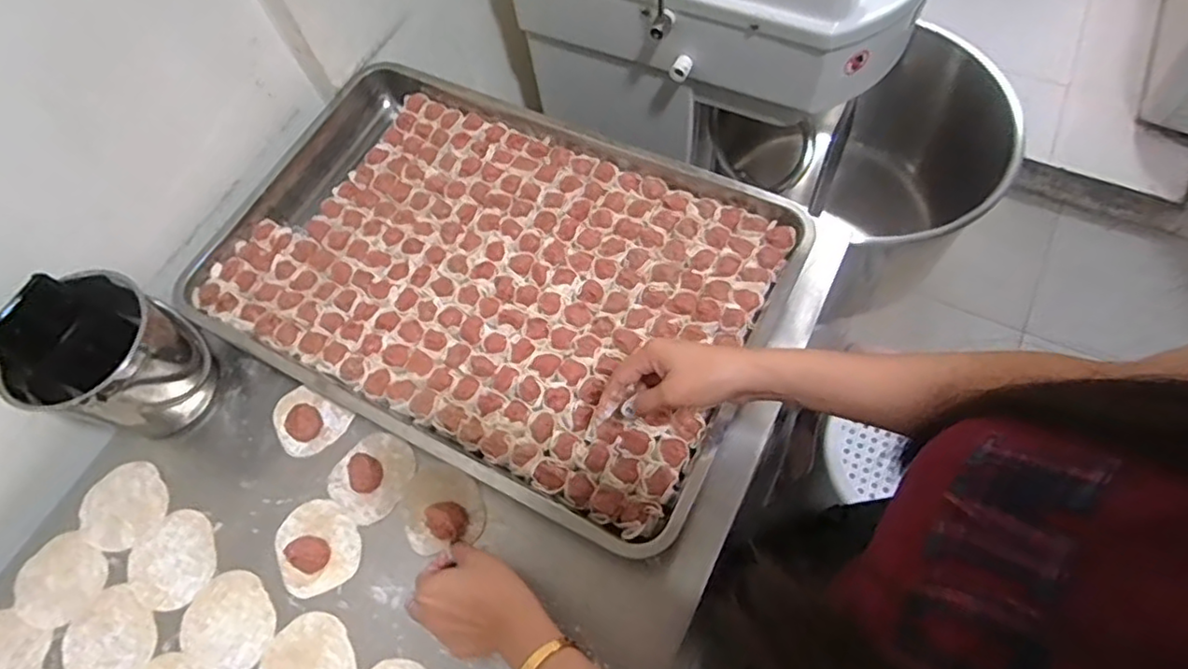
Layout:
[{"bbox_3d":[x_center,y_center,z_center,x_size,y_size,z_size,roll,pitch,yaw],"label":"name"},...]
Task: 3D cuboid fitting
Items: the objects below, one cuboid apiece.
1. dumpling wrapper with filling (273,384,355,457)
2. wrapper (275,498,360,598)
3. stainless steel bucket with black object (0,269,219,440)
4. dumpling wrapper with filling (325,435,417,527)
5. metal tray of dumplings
[{"bbox_3d":[-0.293,0.088,0.641,0.077,0.021,0.062,25,69,16],"label":"dumpling wrapper with filling"},{"bbox_3d":[-0.259,0.195,0.591,0.070,0.016,0.084,-21,64,-4],"label":"wrapper"},{"bbox_3d":[-0.465,0.025,0.619,0.121,0.144,0.135,10,66,10],"label":"stainless steel bucket with black object"},{"bbox_3d":[-0.216,0.134,0.615,0.074,0.017,0.081,35,73,20],"label":"dumpling wrapper with filling"},{"bbox_3d":[-0.124,-0.072,0.682,0.604,0.062,0.381,25,68,14],"label":"metal tray of dumplings"}]

